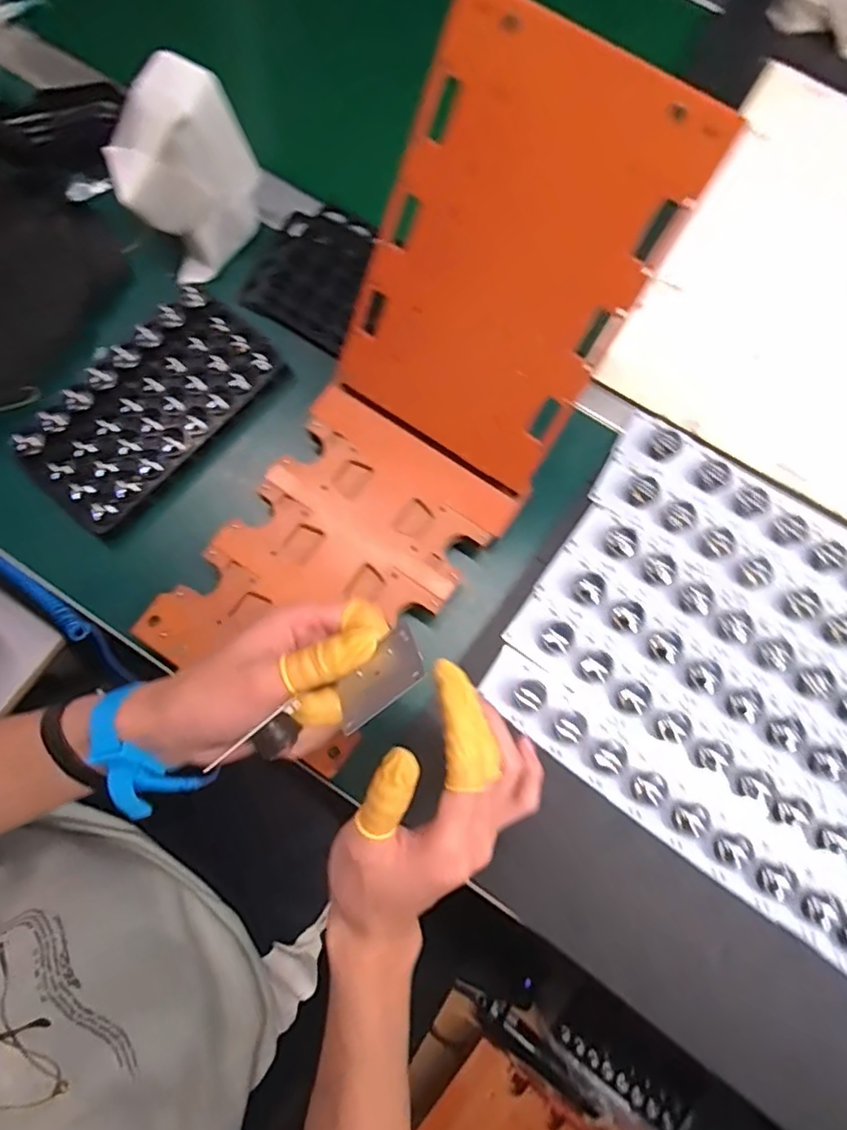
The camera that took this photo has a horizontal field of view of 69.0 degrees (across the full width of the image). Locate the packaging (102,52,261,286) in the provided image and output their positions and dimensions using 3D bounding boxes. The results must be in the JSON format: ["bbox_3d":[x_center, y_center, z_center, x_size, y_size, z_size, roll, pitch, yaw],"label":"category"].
[{"bbox_3d":[-0.178,-0.294,0.464,0.102,0.110,0.063,-31,79,-8],"label":"packaging"}]

